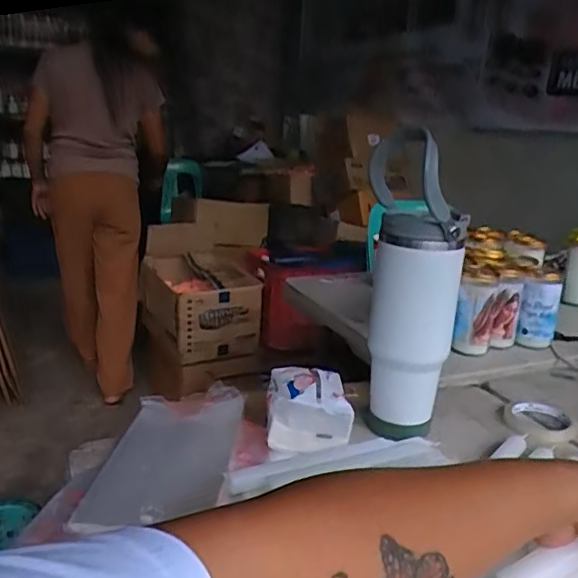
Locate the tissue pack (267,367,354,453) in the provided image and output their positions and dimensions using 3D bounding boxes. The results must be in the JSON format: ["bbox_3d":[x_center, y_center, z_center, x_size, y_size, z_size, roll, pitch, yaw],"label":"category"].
[{"bbox_3d":[0.021,0.133,0.698,0.094,0.047,0.129,2,16,-2],"label":"tissue pack"}]

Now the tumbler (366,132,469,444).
[{"bbox_3d":[0.142,0.011,0.698,0.104,0.364,0.097,5,16,8],"label":"tumbler"}]

